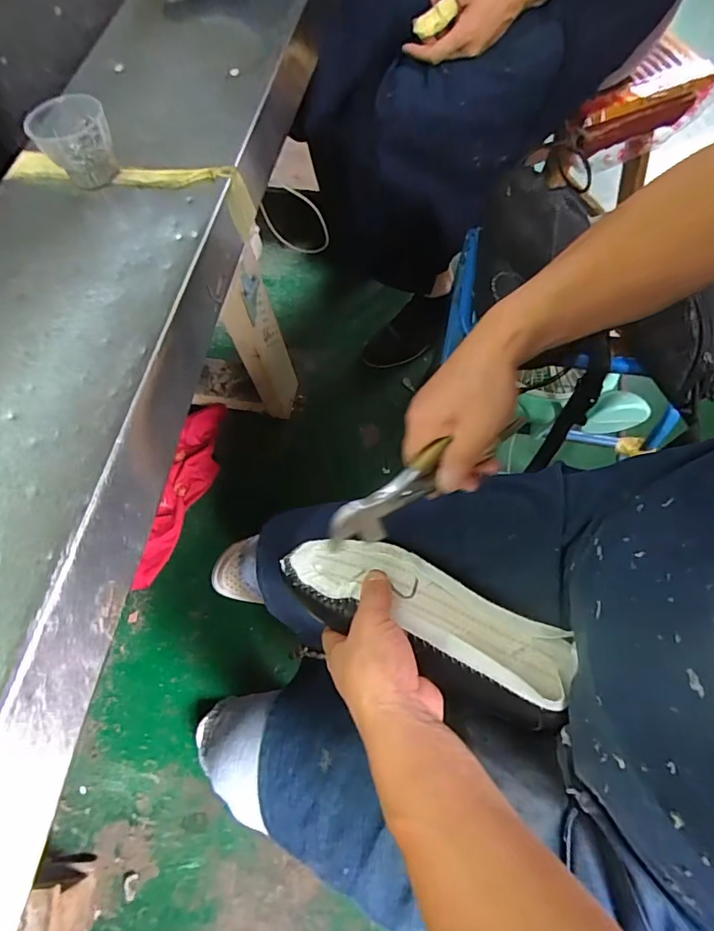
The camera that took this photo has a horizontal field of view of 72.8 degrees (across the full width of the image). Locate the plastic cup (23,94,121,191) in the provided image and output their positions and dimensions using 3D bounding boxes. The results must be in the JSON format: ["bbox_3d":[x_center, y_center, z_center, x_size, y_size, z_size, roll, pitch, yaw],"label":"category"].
[{"bbox_3d":[-0.245,-0.284,0.427,0.061,0.049,0.057,-1,67,3],"label":"plastic cup"}]

